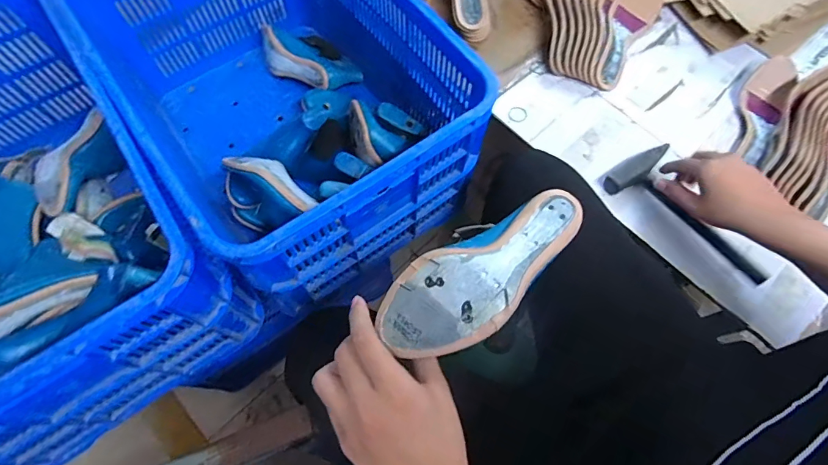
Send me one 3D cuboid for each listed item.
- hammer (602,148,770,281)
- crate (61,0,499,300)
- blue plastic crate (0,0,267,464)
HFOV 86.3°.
[{"bbox_3d":[0.410,-0.036,0.645,0.241,0.034,0.115,43,73,13],"label":"hammer"},{"bbox_3d":[-0.222,-0.234,0.754,0.411,0.315,0.610,-36,72,-14],"label":"crate"},{"bbox_3d":[-0.573,-0.019,0.652,0.412,0.297,0.605,-33,71,-13],"label":"blue plastic crate"}]

